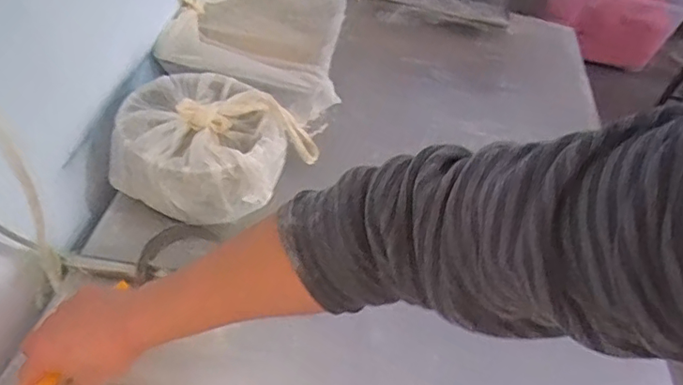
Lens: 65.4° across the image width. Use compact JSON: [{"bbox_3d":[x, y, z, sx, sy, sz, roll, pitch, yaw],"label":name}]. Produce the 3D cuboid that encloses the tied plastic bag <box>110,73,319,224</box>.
[{"bbox_3d":[-0.186,-0.054,0.738,0.208,0.133,0.206,29,50,25],"label":"tied plastic bag"}]

